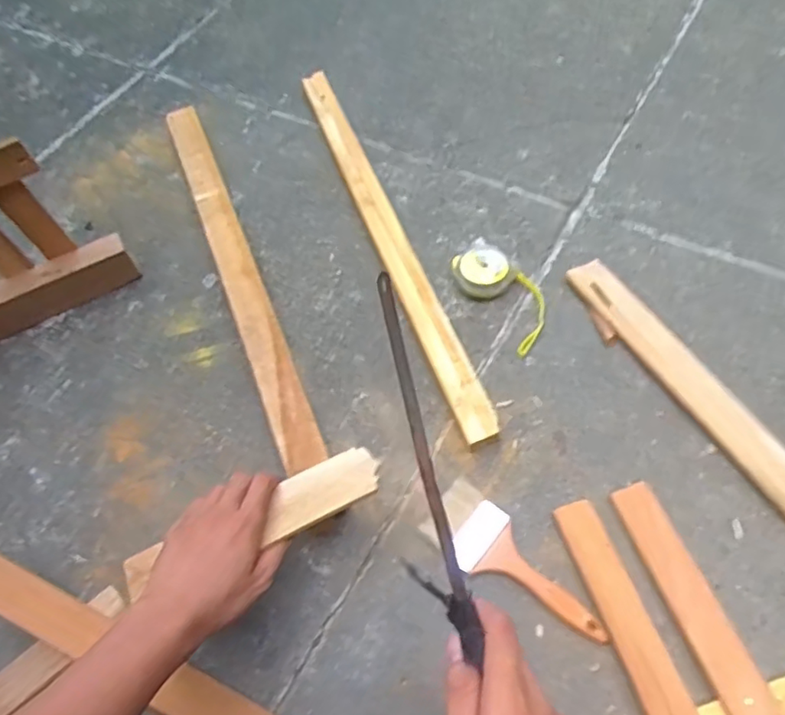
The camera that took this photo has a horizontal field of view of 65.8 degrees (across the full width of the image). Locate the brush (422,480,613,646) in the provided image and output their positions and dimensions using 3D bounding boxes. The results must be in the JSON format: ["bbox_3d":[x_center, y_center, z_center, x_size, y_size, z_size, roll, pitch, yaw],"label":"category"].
[{"bbox_3d":[0.112,0.198,0.572,0.067,0.008,0.186,-39,61,-20],"label":"brush"}]

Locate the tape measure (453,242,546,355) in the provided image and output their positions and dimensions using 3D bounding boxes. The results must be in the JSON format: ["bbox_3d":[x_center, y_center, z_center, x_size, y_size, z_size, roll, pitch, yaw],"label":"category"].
[{"bbox_3d":[0.136,-0.079,0.720,0.076,0.034,0.150,-30,58,-14],"label":"tape measure"}]

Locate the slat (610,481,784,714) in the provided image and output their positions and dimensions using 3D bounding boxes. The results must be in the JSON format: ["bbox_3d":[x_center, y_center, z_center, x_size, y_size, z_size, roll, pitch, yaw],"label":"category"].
[{"bbox_3d":[0.253,0.203,0.518,0.037,0.008,0.207,-18,53,-4],"label":"slat"}]

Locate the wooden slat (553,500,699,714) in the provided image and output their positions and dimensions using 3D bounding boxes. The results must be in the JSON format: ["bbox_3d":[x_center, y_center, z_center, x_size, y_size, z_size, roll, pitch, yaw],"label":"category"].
[{"bbox_3d":[0.202,0.225,0.525,0.039,0.007,0.211,-17,53,-2],"label":"wooden slat"}]

